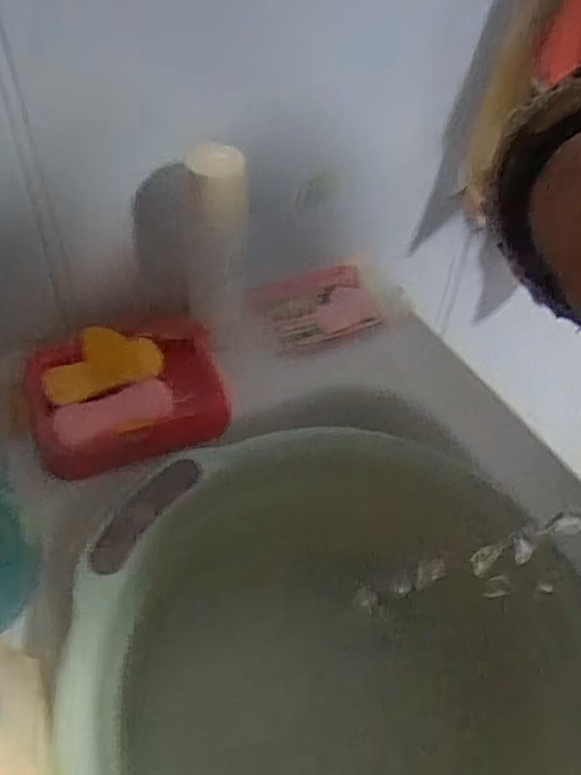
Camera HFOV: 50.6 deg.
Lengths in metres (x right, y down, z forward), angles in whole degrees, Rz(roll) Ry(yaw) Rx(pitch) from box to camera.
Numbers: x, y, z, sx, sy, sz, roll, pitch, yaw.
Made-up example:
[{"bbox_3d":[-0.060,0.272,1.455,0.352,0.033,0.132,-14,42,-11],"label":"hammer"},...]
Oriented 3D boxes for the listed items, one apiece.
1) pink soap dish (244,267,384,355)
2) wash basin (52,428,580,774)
[{"bbox_3d":[0.023,-0.068,0.547,0.102,0.026,0.077,-17,49,-19],"label":"pink soap dish"},{"bbox_3d":[0.026,0.185,0.354,0.282,0.145,0.288,2,46,-2],"label":"wash basin"}]

